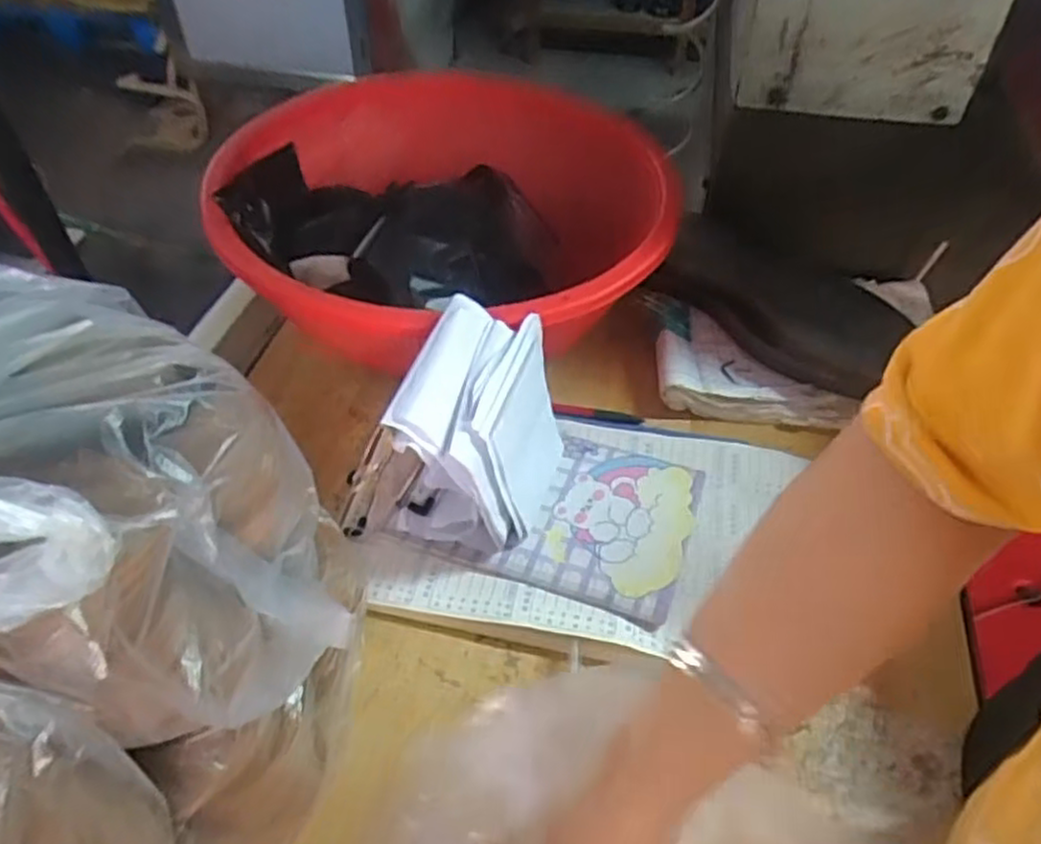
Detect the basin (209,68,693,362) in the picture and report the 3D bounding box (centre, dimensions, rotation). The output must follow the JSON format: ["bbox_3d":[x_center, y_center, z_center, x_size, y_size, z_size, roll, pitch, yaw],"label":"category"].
[{"bbox_3d":[-0.057,-0.161,0.691,0.391,0.165,0.374,1,45,-1],"label":"basin"}]

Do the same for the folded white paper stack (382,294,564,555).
[{"bbox_3d":[-0.027,0.006,0.525,0.097,0.137,0.129,12,46,10],"label":"folded white paper stack"}]

